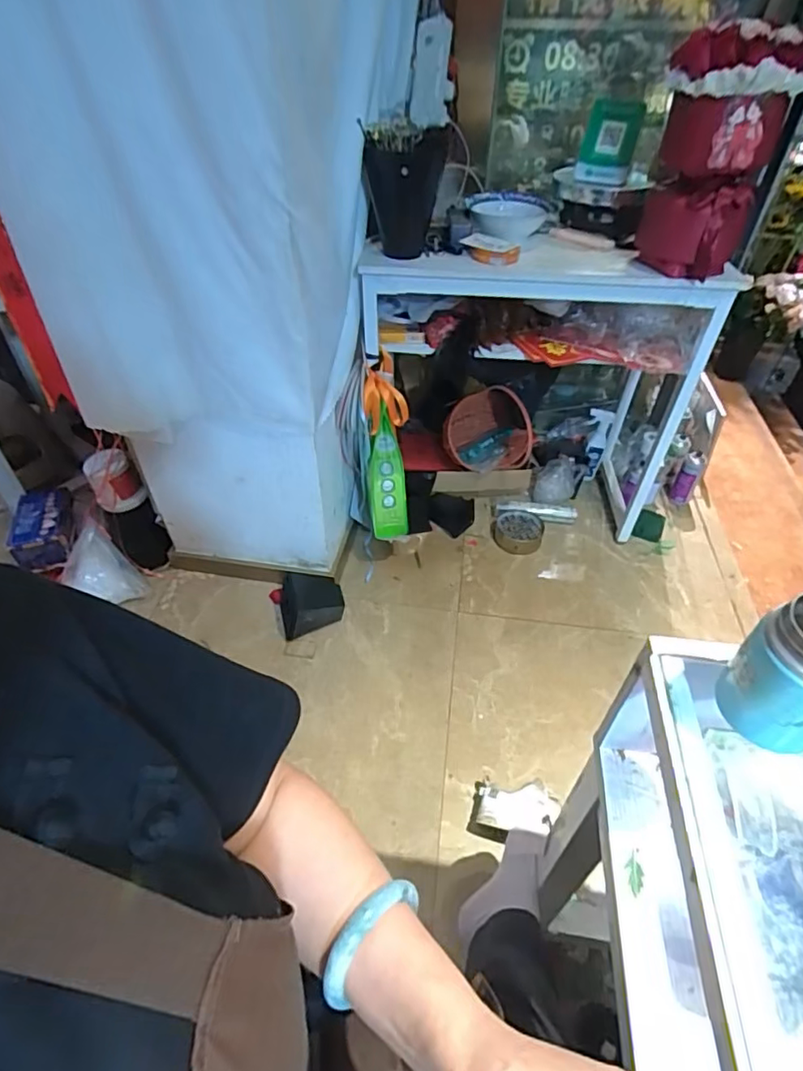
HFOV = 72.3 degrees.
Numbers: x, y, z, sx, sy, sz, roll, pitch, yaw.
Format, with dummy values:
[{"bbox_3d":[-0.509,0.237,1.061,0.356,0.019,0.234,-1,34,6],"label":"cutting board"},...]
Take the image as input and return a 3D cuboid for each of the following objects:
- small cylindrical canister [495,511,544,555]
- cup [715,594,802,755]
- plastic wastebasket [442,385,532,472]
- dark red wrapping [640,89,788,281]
[{"bbox_3d":[0.338,-0.009,1.588,0.133,0.049,0.134,0,45,0],"label":"small cylindrical canister"},{"bbox_3d":[0.268,0.092,0.371,0.063,0.104,0.066,0,45,0],"label":"cup"},{"bbox_3d":[0.256,-0.319,1.612,0.259,0.217,0.183,5,45,5],"label":"plastic wastebasket"},{"bbox_3d":[0.565,-0.606,1.078,0.180,0.151,0.147,14,46,13],"label":"dark red wrapping"}]

